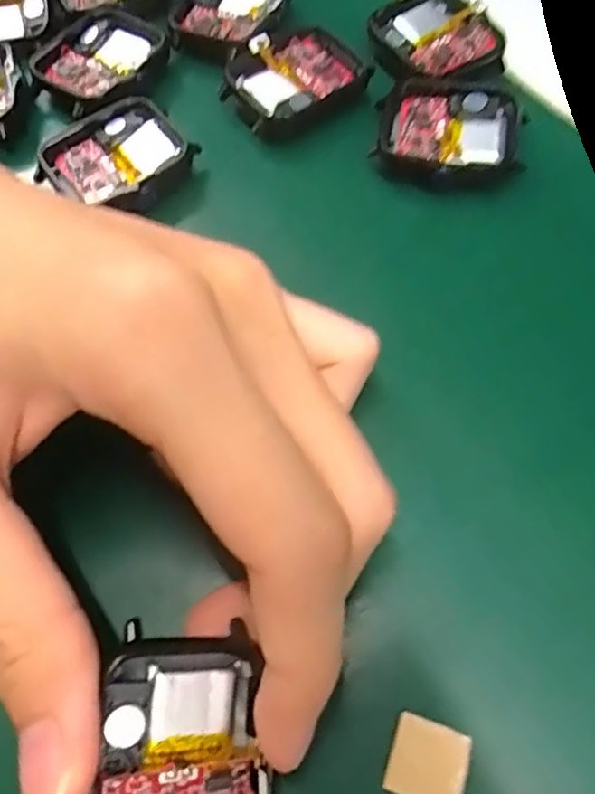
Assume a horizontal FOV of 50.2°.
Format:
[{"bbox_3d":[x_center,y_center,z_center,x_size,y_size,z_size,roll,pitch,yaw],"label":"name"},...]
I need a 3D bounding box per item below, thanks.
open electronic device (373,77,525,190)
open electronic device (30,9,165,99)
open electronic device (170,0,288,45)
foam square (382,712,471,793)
[{"bbox_3d":[0.049,-0.084,0.204,0.045,0.008,0.039,8,63,6],"label":"open electronic device"},{"bbox_3d":[-0.071,-0.123,0.226,0.038,0.004,0.041,36,69,19],"label":"open electronic device"},{"bbox_3d":[-0.025,-0.145,0.235,0.038,0.006,0.042,14,63,9],"label":"open electronic device"},{"bbox_3d":[0.028,0.076,0.132,0.016,0.004,0.016,17,64,11],"label":"foam square"}]

